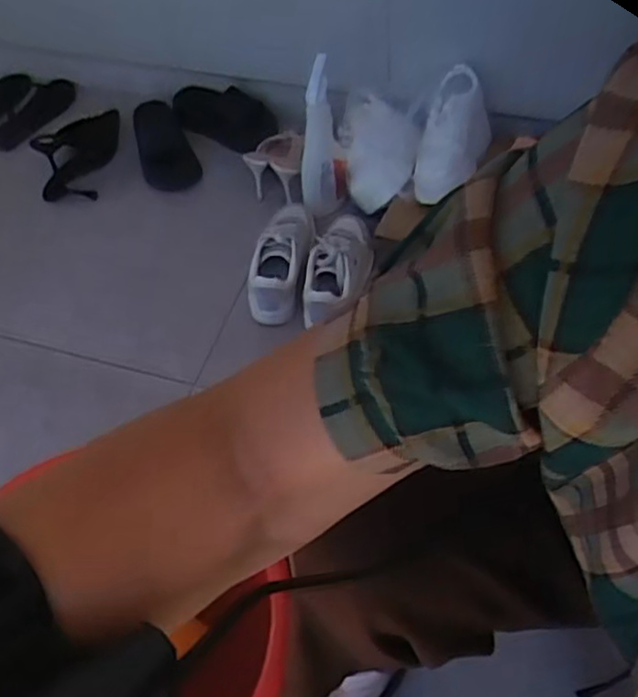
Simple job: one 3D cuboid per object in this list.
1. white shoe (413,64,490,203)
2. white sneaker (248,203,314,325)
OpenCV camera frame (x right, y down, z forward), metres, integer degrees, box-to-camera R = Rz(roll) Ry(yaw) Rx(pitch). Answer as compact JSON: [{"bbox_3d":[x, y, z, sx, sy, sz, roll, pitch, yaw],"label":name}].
[{"bbox_3d":[0.223,-0.350,1.133,0.095,0.104,0.218,15,58,14],"label":"white shoe"},{"bbox_3d":[-0.053,-0.147,1.133,0.085,0.108,0.228,6,56,9],"label":"white sneaker"}]

